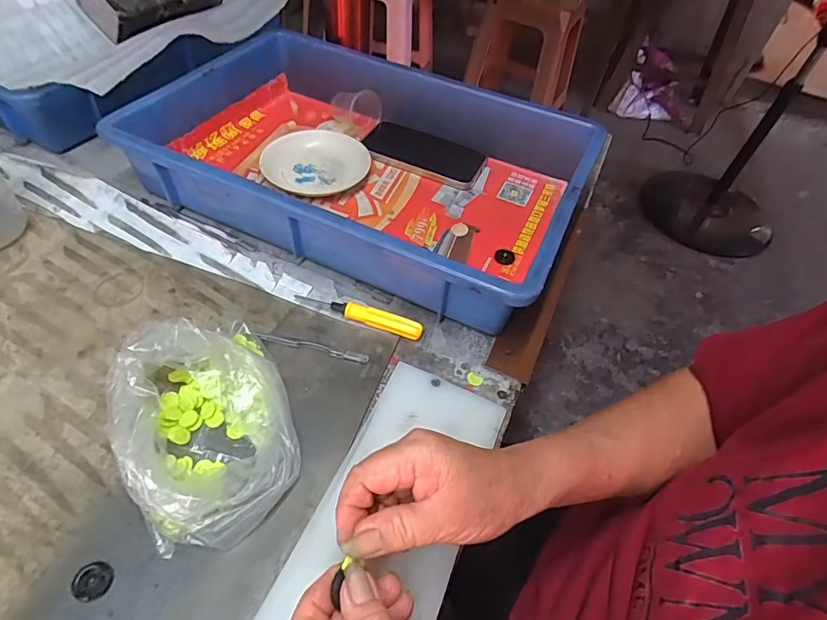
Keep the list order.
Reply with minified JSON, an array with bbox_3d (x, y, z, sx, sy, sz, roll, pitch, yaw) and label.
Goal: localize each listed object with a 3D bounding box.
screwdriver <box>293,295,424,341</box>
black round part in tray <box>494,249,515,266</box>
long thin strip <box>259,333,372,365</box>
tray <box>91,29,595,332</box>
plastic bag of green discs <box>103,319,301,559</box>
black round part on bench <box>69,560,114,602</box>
[{"bbox_3d":[-0.048,0.003,0.420,0.117,0.016,0.013,16,51,8],"label":"screwdriver"},{"bbox_3d":[0.092,-0.055,0.479,0.020,0.004,0.019,9,50,1],"label":"black round part in tray"},{"bbox_3d":[-0.084,0.031,0.399,0.094,0.005,0.008,12,50,5],"label":"long thin strip"},{"bbox_3d":[-0.047,-0.164,0.517,0.439,0.082,0.295,22,52,13],"label":"tray"},{"bbox_3d":[-0.139,0.070,0.321,0.101,0.057,0.151,-19,55,-20],"label":"plastic bag of green discs"},{"bbox_3d":[-0.188,0.158,0.279,0.021,0.005,0.020,3,50,-3],"label":"black round part on bench"}]

